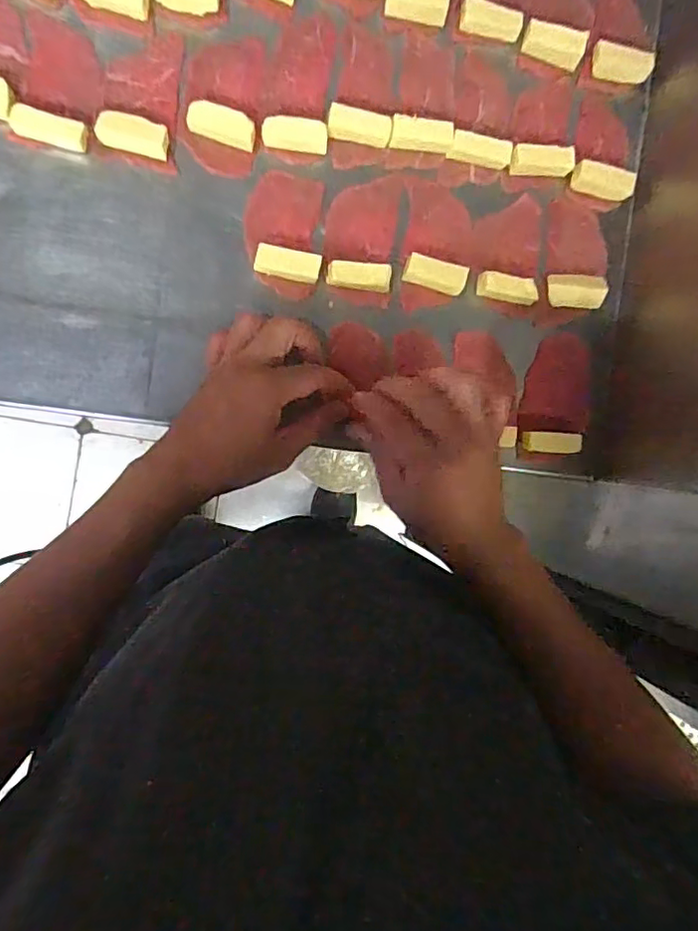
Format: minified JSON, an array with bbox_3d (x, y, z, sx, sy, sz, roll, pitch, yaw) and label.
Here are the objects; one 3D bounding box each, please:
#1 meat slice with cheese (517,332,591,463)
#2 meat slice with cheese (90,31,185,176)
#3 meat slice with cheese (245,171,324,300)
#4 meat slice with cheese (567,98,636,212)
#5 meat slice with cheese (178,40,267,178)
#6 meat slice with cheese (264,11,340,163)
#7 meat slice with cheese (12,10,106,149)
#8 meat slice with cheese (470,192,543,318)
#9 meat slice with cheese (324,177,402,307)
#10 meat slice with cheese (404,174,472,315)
[{"bbox_3d":[0.169,-0.055,0.479,0.052,0.023,0.101,6,91,-11],"label":"meat slice with cheese"},{"bbox_3d":[-0.152,-0.266,0.419,0.056,0.015,0.096,3,91,-11],"label":"meat slice with cheese"},{"bbox_3d":[-0.049,-0.175,0.441,0.055,0.017,0.092,3,91,-11],"label":"meat slice with cheese"},{"bbox_3d":[0.209,-0.260,0.482,0.049,0.021,0.086,5,79,-9],"label":"meat slice with cheese"},{"bbox_3d":[-0.093,-0.267,0.428,0.056,0.017,0.099,8,90,-11],"label":"meat slice with cheese"},{"bbox_3d":[-0.036,-0.284,0.436,0.047,0.018,0.108,6,91,-11],"label":"meat slice with cheese"},{"bbox_3d":[-0.202,-0.266,0.404,0.051,0.012,0.088,11,90,-11],"label":"meat slice with cheese"},{"bbox_3d":[0.129,-0.172,0.468,0.056,0.017,0.093,7,91,-11],"label":"meat slice with cheese"},{"bbox_3d":[0.011,-0.175,0.443,0.054,0.024,0.098,6,91,-11],"label":"meat slice with cheese"},{"bbox_3d":[0.072,-0.176,0.461,0.054,0.017,0.102,5,91,-11],"label":"meat slice with cheese"}]

